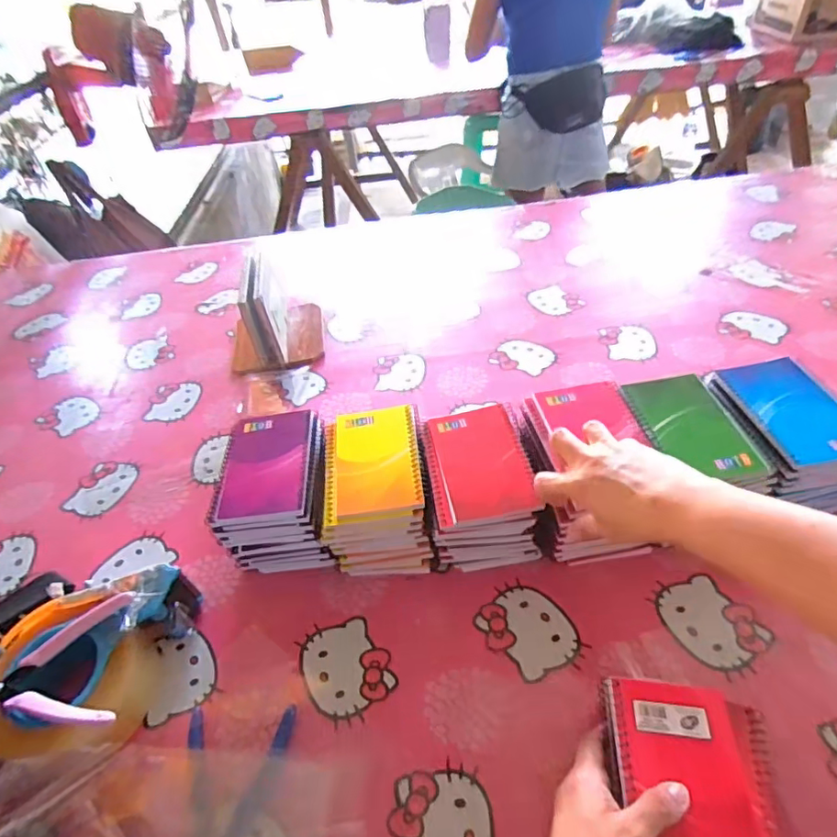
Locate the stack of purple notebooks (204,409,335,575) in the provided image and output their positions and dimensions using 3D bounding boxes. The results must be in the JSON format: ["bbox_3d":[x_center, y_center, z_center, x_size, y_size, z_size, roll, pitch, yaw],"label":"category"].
[{"bbox_3d":[-0.146,0.076,0.565,0.108,0.091,0.139,-7,46,0],"label":"stack of purple notebooks"}]

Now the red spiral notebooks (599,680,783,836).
[{"bbox_3d":[0.185,0.249,0.349,0.108,0.023,0.138,-2,46,5],"label":"red spiral notebooks"}]

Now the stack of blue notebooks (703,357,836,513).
[{"bbox_3d":[0.362,0.025,0.543,0.102,0.099,0.145,-15,45,-8],"label":"stack of blue notebooks"}]

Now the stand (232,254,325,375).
[{"bbox_3d":[-0.218,-0.164,0.791,0.129,0.122,0.169,-11,46,-3],"label":"stand"}]

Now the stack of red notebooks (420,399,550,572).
[{"bbox_3d":[0.064,0.069,0.541,0.103,0.089,0.134,-6,46,1],"label":"stack of red notebooks"}]

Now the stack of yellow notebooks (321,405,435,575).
[{"bbox_3d":[-0.040,0.072,0.553,0.098,0.091,0.145,-5,46,2],"label":"stack of yellow notebooks"}]

